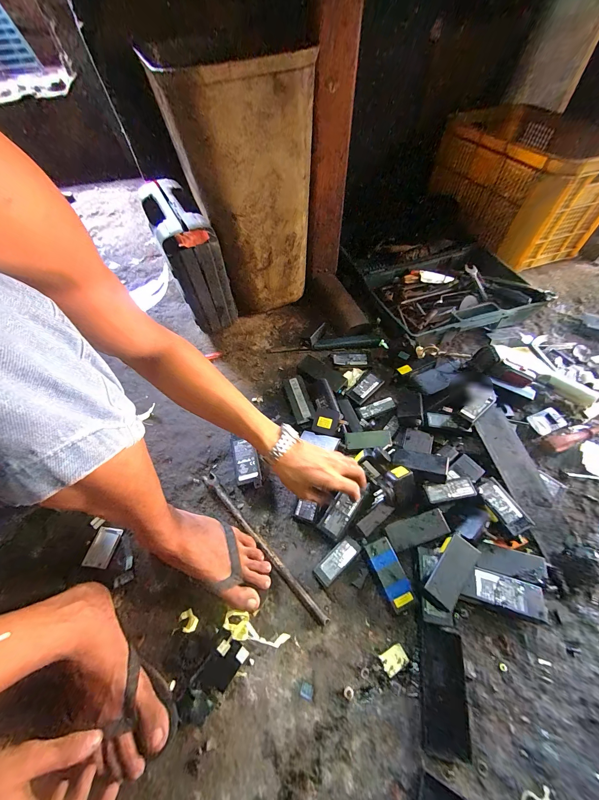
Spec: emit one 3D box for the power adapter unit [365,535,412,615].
[{"bbox_3d":[0.147,0.285,0.478,0.042,0.026,0.096,-20,56,-11],"label":"power adapter unit"}]

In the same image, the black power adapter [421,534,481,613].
[{"bbox_3d":[0.240,0.272,0.454,0.049,0.024,0.109,37,64,25],"label":"black power adapter"}]

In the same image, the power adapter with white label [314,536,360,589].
[{"bbox_3d":[0.064,0.272,0.488,0.086,0.024,0.035,-37,61,-21],"label":"power adapter with white label"}]

